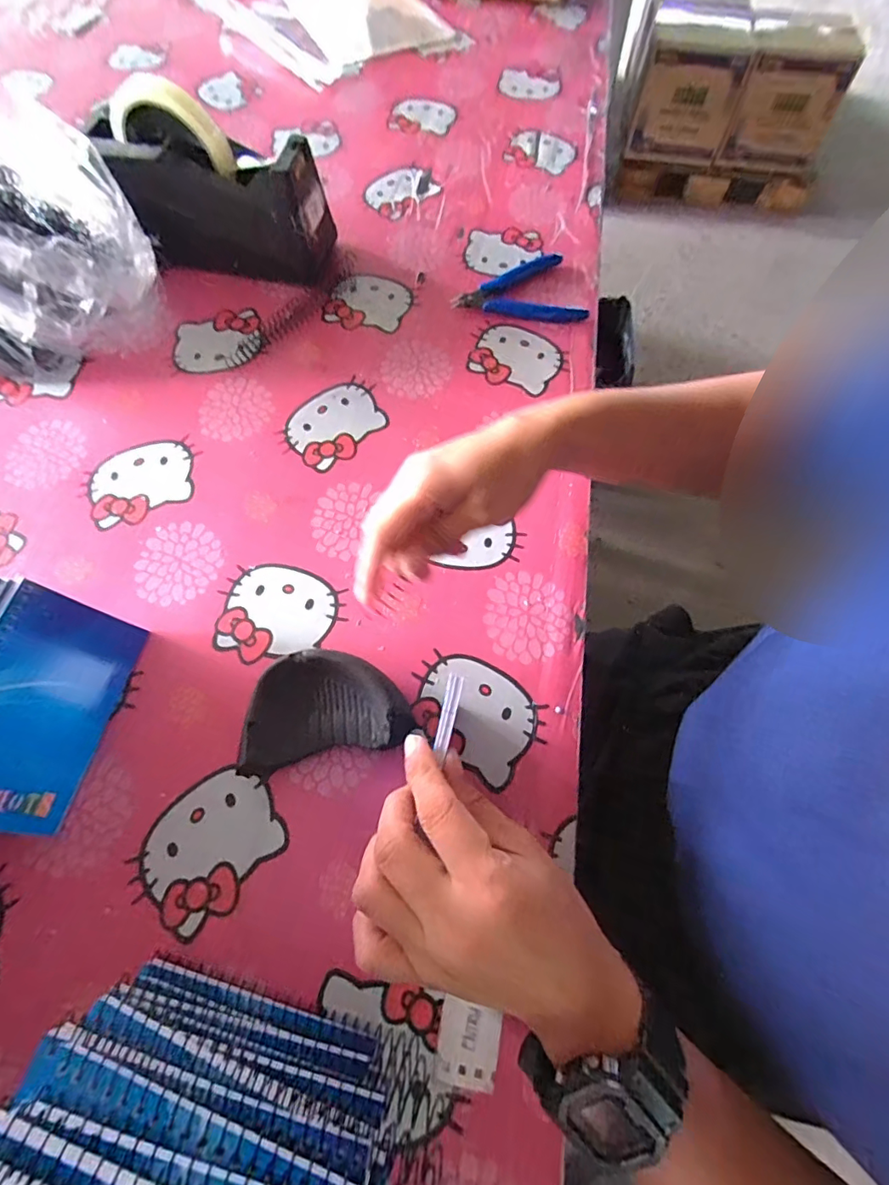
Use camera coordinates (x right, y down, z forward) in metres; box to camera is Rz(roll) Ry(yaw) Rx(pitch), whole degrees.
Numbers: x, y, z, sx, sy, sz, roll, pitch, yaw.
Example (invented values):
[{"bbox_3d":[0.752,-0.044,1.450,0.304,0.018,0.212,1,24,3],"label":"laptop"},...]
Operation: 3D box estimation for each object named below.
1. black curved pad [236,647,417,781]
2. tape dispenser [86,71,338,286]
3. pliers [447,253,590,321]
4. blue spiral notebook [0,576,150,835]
[{"bbox_3d":[-0.076,0.072,0.322,0.103,0.025,0.068,-11,68,-5],"label":"black curved pad"},{"bbox_3d":[-0.202,-0.358,0.447,0.186,0.121,0.067,9,68,4],"label":"tape dispenser"},{"bbox_3d":[0.075,-0.297,0.485,0.122,0.008,0.087,7,67,3],"label":"pliers"},{"bbox_3d":[-0.245,0.067,0.294,0.010,0.090,0.129,-1,63,31],"label":"blue spiral notebook"}]

